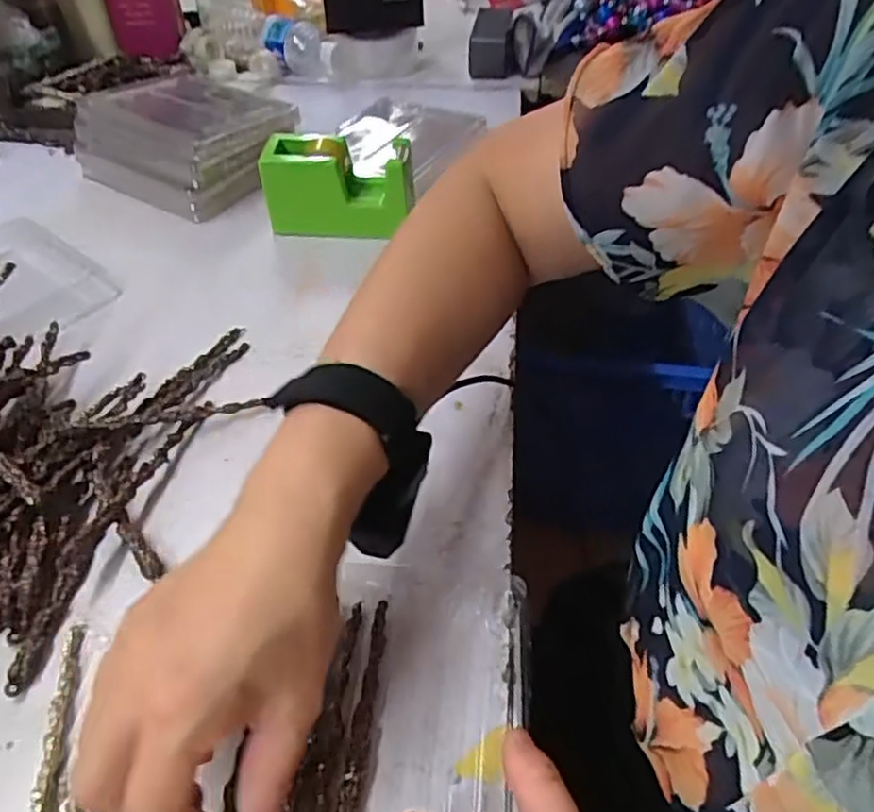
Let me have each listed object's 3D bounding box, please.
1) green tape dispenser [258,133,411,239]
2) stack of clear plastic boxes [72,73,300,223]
[{"bbox_3d":[-0.089,-0.193,0.628,0.131,0.088,0.058,-4,45,-4],"label":"green tape dispenser"},{"bbox_3d":[-0.256,-0.274,0.718,0.179,0.087,0.161,22,49,21],"label":"stack of clear plastic boxes"}]

